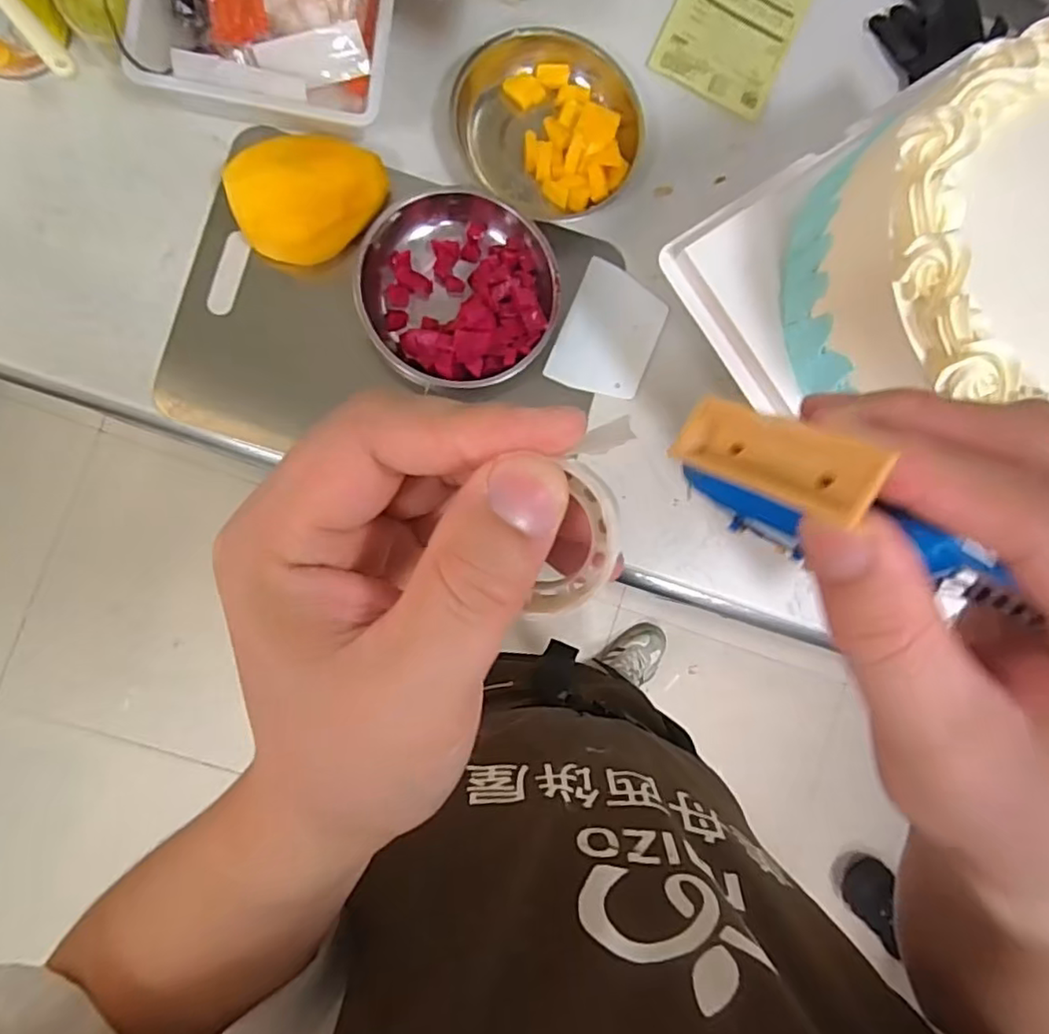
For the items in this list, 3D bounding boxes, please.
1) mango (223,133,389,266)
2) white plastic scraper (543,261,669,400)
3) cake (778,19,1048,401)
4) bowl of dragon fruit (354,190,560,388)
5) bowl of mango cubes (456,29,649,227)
[{"bbox_3d":[-0.196,-0.298,0.577,0.143,0.071,0.094,-39,93,-7],"label":"mango"},{"bbox_3d":[0.086,-0.185,0.627,0.092,0.004,0.129,23,87,-2],"label":"white plastic scraper"},{"bbox_3d":[0.360,-0.171,0.442,0.304,0.119,0.284,15,86,-6],"label":"cake"},{"bbox_3d":[-0.062,-0.222,0.589,0.180,0.051,0.180,0,88,-7],"label":"bowl of dragon fruit"},{"bbox_3d":[0.024,-0.386,0.613,0.186,0.046,0.161,34,84,-5],"label":"bowl of mango cubes"}]

